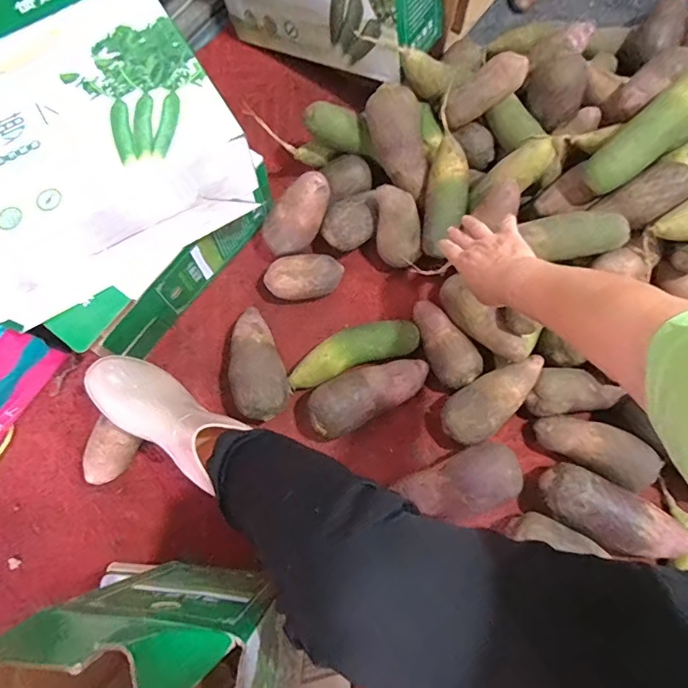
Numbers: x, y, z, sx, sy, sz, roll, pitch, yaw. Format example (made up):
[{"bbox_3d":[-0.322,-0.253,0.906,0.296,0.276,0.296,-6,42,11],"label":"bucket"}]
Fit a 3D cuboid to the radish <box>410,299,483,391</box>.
[{"bbox_3d":[0.142,0.002,0.708,0.061,0.059,0.133,-34,77,-9],"label":"radish"}]

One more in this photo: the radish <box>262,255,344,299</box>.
[{"bbox_3d":[-0.060,-0.097,0.737,0.118,0.060,0.064,-3,74,-1],"label":"radish"}]

